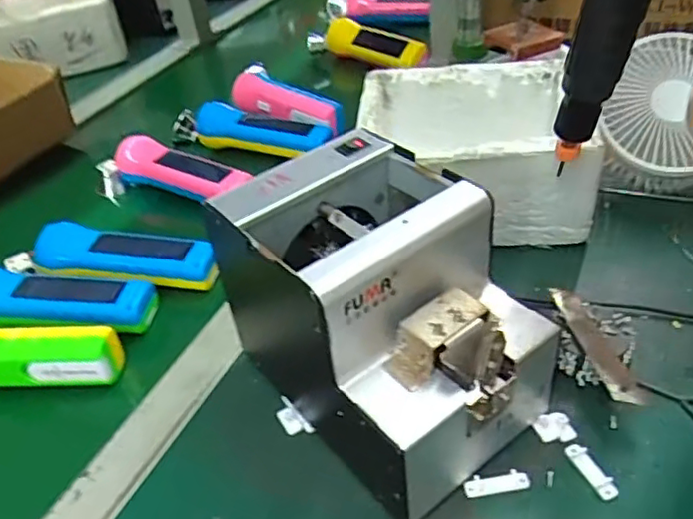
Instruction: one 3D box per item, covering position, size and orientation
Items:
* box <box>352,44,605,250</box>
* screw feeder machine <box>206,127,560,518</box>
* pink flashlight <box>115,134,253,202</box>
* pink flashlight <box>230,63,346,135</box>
[{"bbox_3d":[0.114,-0.100,0.575,0.186,0.098,0.187,-7,40,1],"label":"box"},{"bbox_3d":[0.019,0.033,0.389,0.129,0.147,0.180,-33,46,-27],"label":"screw feeder machine"},{"bbox_3d":[-0.179,-0.098,0.667,0.154,0.038,0.047,14,43,26],"label":"pink flashlight"},{"bbox_3d":[-0.076,-0.201,0.769,0.169,0.040,0.057,26,50,36],"label":"pink flashlight"}]

